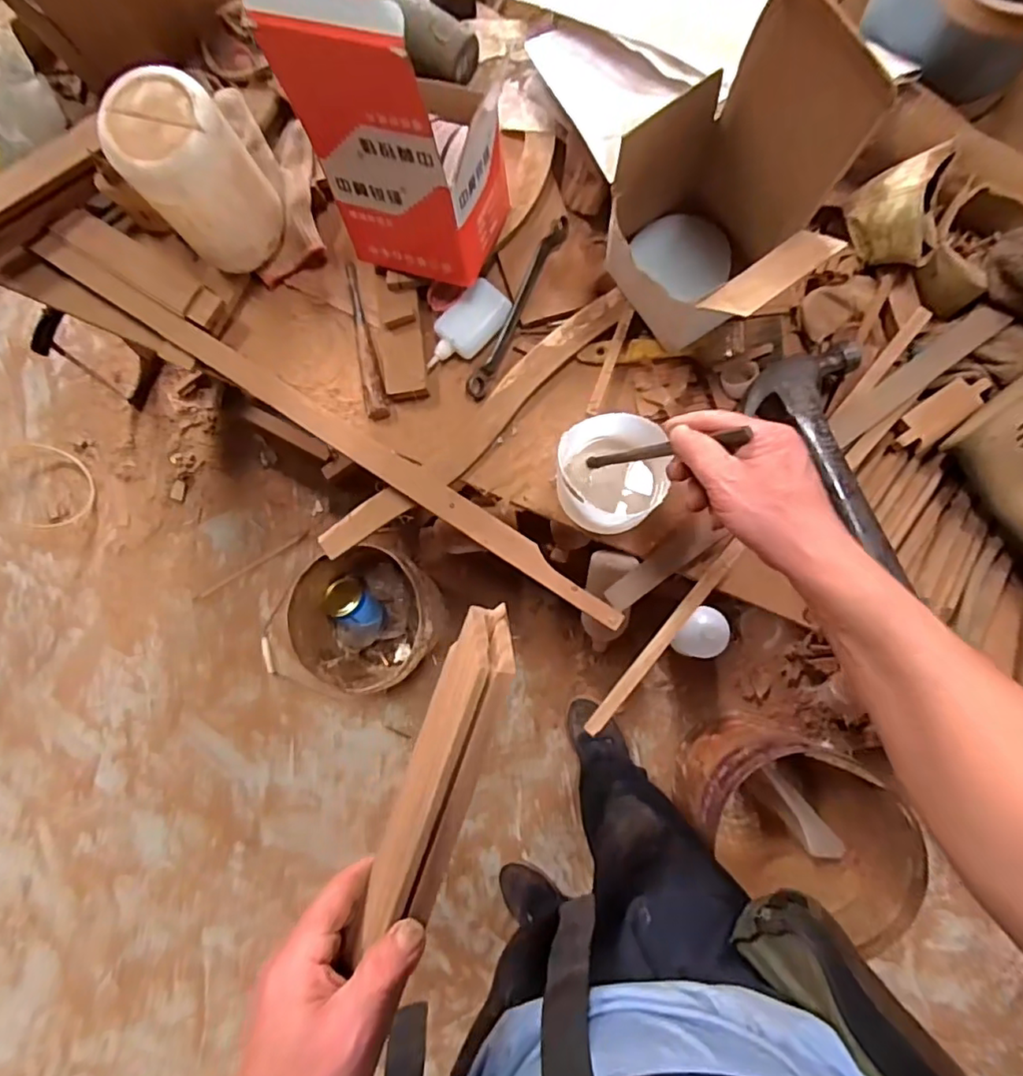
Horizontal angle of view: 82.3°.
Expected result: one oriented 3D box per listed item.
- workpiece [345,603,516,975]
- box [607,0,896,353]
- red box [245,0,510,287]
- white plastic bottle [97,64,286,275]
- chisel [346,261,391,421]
[{"bbox_3d":[-0.046,0.147,0.345,0.039,0.032,0.213,20,88,5],"label":"workpiece"},{"bbox_3d":[0.159,-0.246,0.457,0.121,0.226,0.158,-37,82,0],"label":"box"},{"bbox_3d":[-0.087,-0.326,0.469,0.136,0.230,0.120,18,85,7],"label":"red box"},{"bbox_3d":[-0.278,-0.325,0.535,0.097,0.151,0.085,-31,82,1],"label":"white plastic bottle"},{"bbox_3d":[-0.151,-0.204,0.597,0.022,0.014,0.172,-14,82,3],"label":"chisel"}]

